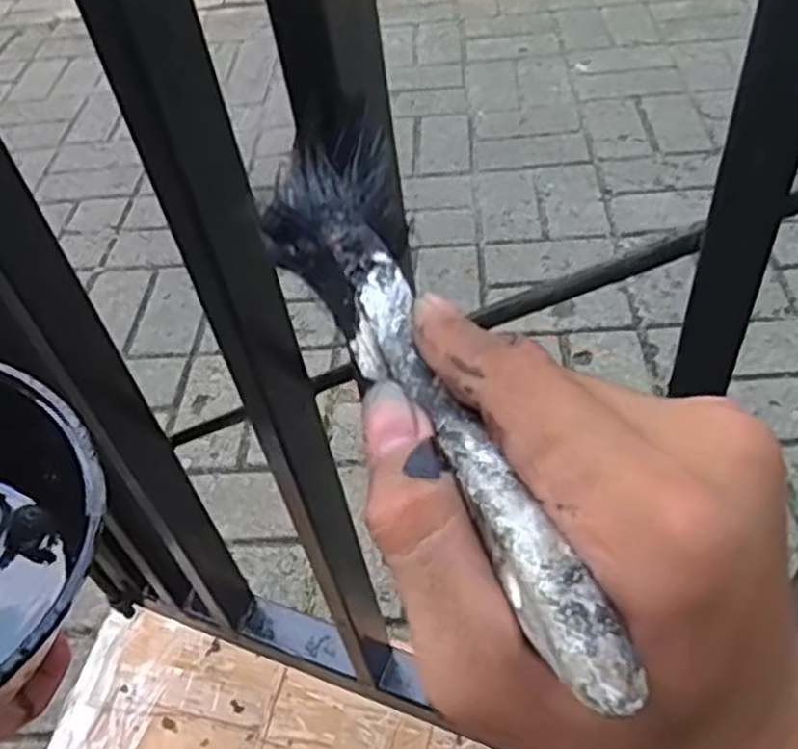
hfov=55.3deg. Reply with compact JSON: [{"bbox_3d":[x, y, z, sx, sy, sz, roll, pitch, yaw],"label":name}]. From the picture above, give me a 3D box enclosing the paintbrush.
[{"bbox_3d":[0.005,-0.004,0.176,0.035,0.028,0.163,-20,48,-11],"label":"paintbrush"}]

